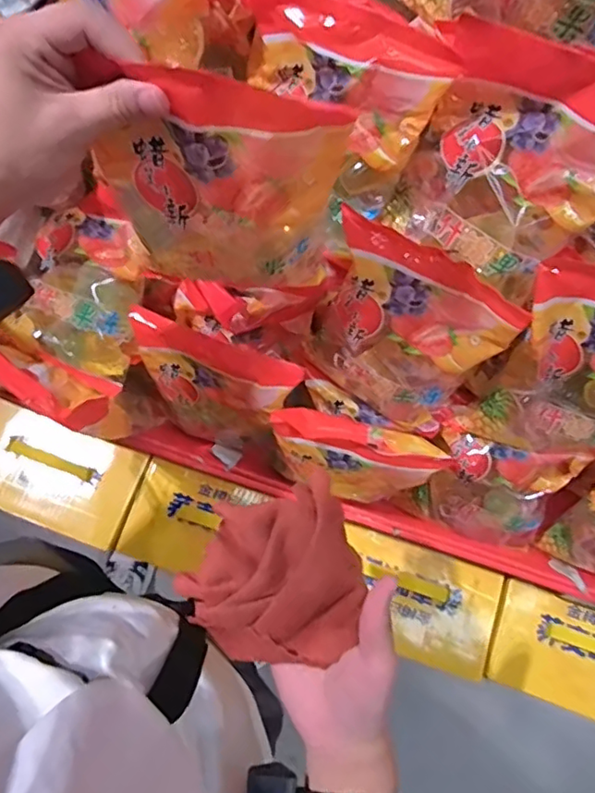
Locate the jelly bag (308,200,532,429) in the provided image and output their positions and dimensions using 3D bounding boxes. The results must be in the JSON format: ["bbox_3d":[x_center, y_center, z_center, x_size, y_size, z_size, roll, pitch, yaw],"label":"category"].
[{"bbox_3d":[0.091,-0.058,0.524,0.162,0.191,0.065,32,51,7],"label":"jelly bag"}]

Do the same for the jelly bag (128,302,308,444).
[{"bbox_3d":[-0.084,-0.010,0.612,0.162,0.170,0.055,19,51,4],"label":"jelly bag"}]

